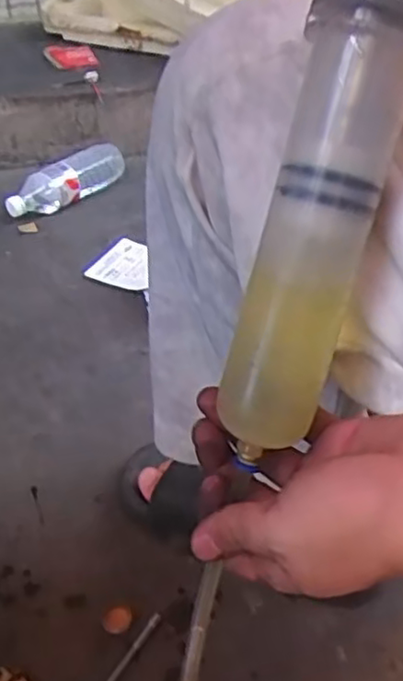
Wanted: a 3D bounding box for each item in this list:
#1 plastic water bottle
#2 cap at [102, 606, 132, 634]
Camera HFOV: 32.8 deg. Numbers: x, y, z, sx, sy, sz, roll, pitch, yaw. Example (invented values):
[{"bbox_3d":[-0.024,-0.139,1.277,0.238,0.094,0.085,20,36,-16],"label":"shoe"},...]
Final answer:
[{"bbox_3d":[-0.226,-0.274,1.171,0.063,0.069,0.225,29,48,27],"label":"plastic water bottle"},{"bbox_3d":[-0.078,0.258,0.634,0.027,0.004,0.025,1,41,-1],"label":"cap"}]

